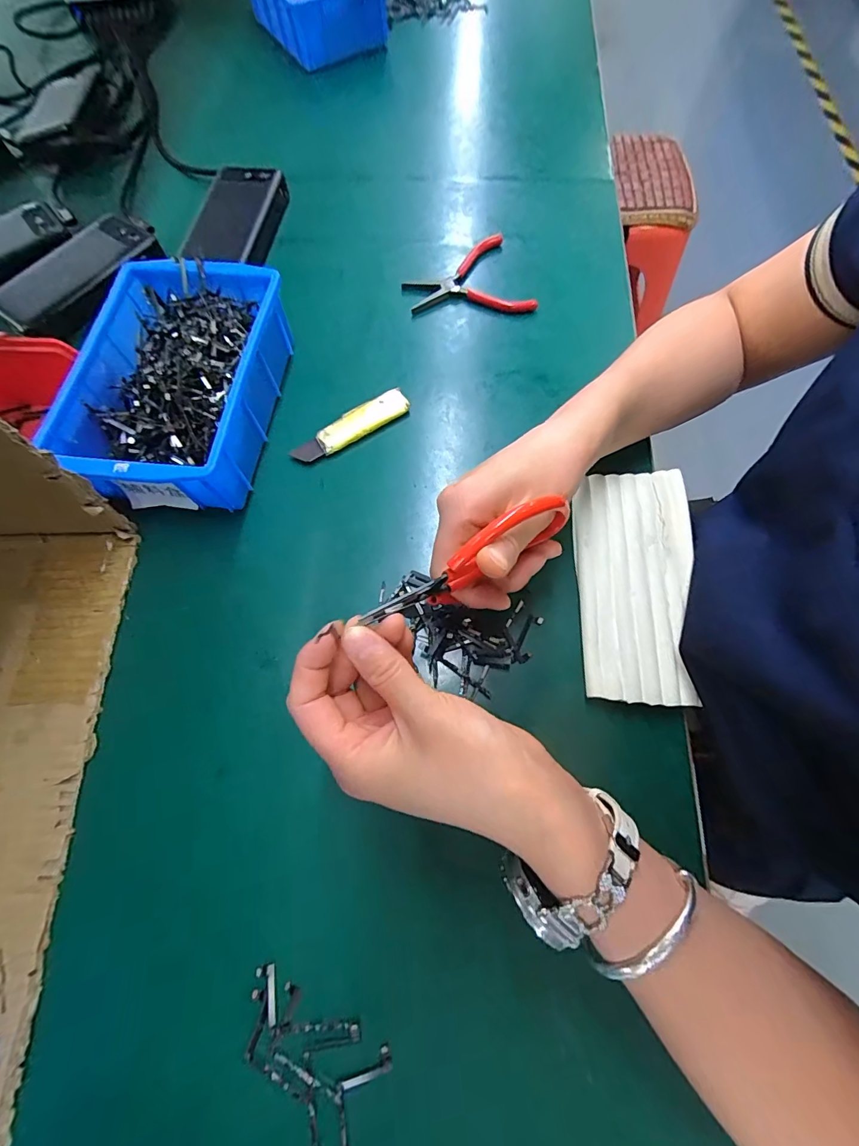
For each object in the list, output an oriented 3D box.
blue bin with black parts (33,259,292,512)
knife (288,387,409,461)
[{"bbox_3d":[-0.200,-0.149,0.360,0.142,0.063,0.204,5,69,3],"label":"blue bin with black parts"},{"bbox_3d":[-0.065,-0.123,0.377,0.104,0.010,0.024,-32,71,-11],"label":"knife"}]

